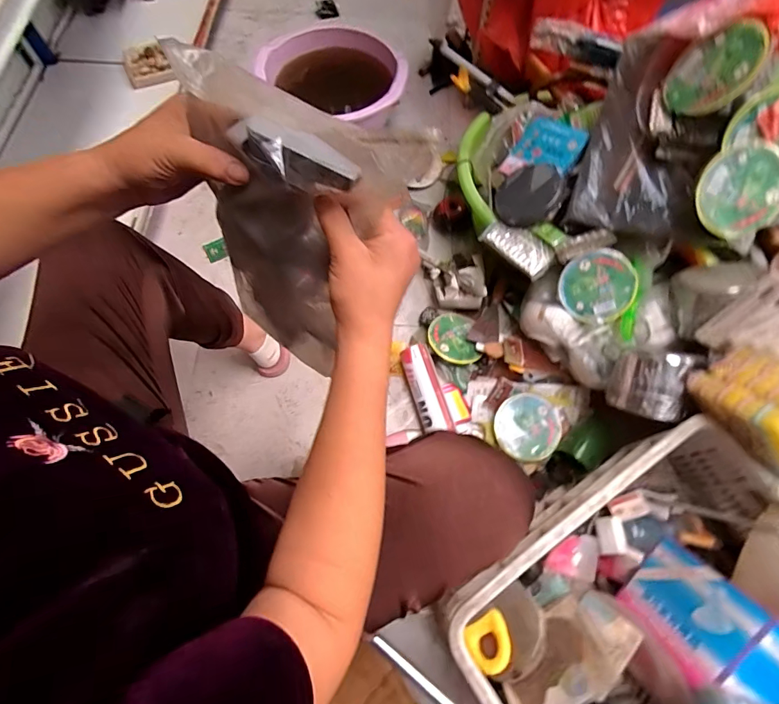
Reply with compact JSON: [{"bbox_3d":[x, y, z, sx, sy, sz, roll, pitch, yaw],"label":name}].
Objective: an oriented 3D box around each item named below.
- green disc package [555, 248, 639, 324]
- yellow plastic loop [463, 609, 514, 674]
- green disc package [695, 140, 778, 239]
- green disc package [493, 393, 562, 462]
[{"bbox_3d":[0.411,-0.128,0.830,0.136,0.020,0.134,-13,96,19],"label":"green disc package"},{"bbox_3d":[0.144,0.414,0.595,0.062,0.016,0.065,-30,40,1],"label":"yellow plastic loop"},{"bbox_3d":[0.575,-0.263,0.680,0.130,0.017,0.135,-18,102,15],"label":"green disc package"},{"bbox_3d":[0.292,0.158,0.892,0.131,0.021,0.140,27,71,10],"label":"green disc package"}]

